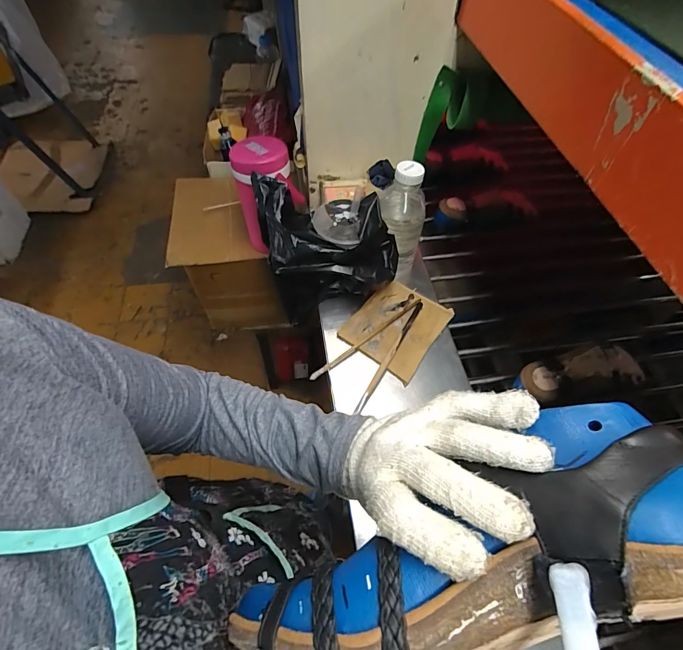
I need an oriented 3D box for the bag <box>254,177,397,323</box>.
[{"bbox_3d":[-0.023,-0.147,0.735,0.241,0.203,0.187,-8,56,-8],"label":"bag"}]

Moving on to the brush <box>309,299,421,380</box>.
[{"bbox_3d":[0.048,0.024,0.700,0.261,0.018,0.010,-34,63,-23],"label":"brush"}]

